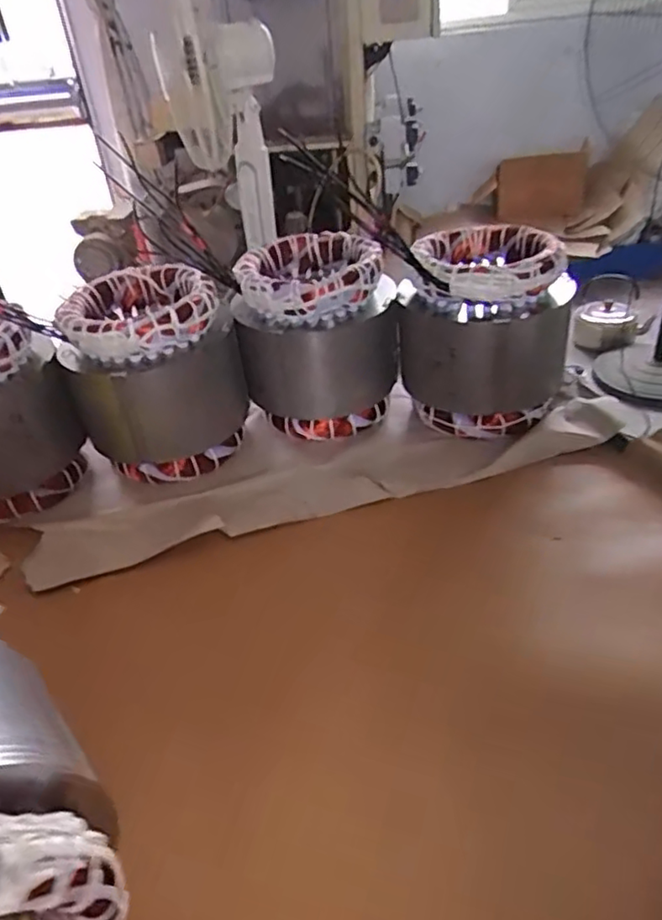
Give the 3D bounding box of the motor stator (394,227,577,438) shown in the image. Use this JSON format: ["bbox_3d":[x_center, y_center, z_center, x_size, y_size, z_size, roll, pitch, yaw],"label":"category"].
[{"bbox_3d":[0.137,-0.111,0.586,0.142,0.163,0.133,1,35,11],"label":"motor stator"}]

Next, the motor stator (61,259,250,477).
[{"bbox_3d":[-0.164,-0.074,0.588,0.143,0.166,0.123,-25,39,-26],"label":"motor stator"}]

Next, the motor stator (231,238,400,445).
[{"bbox_3d":[-0.012,-0.116,0.621,0.140,0.167,0.126,-4,34,4],"label":"motor stator"}]

